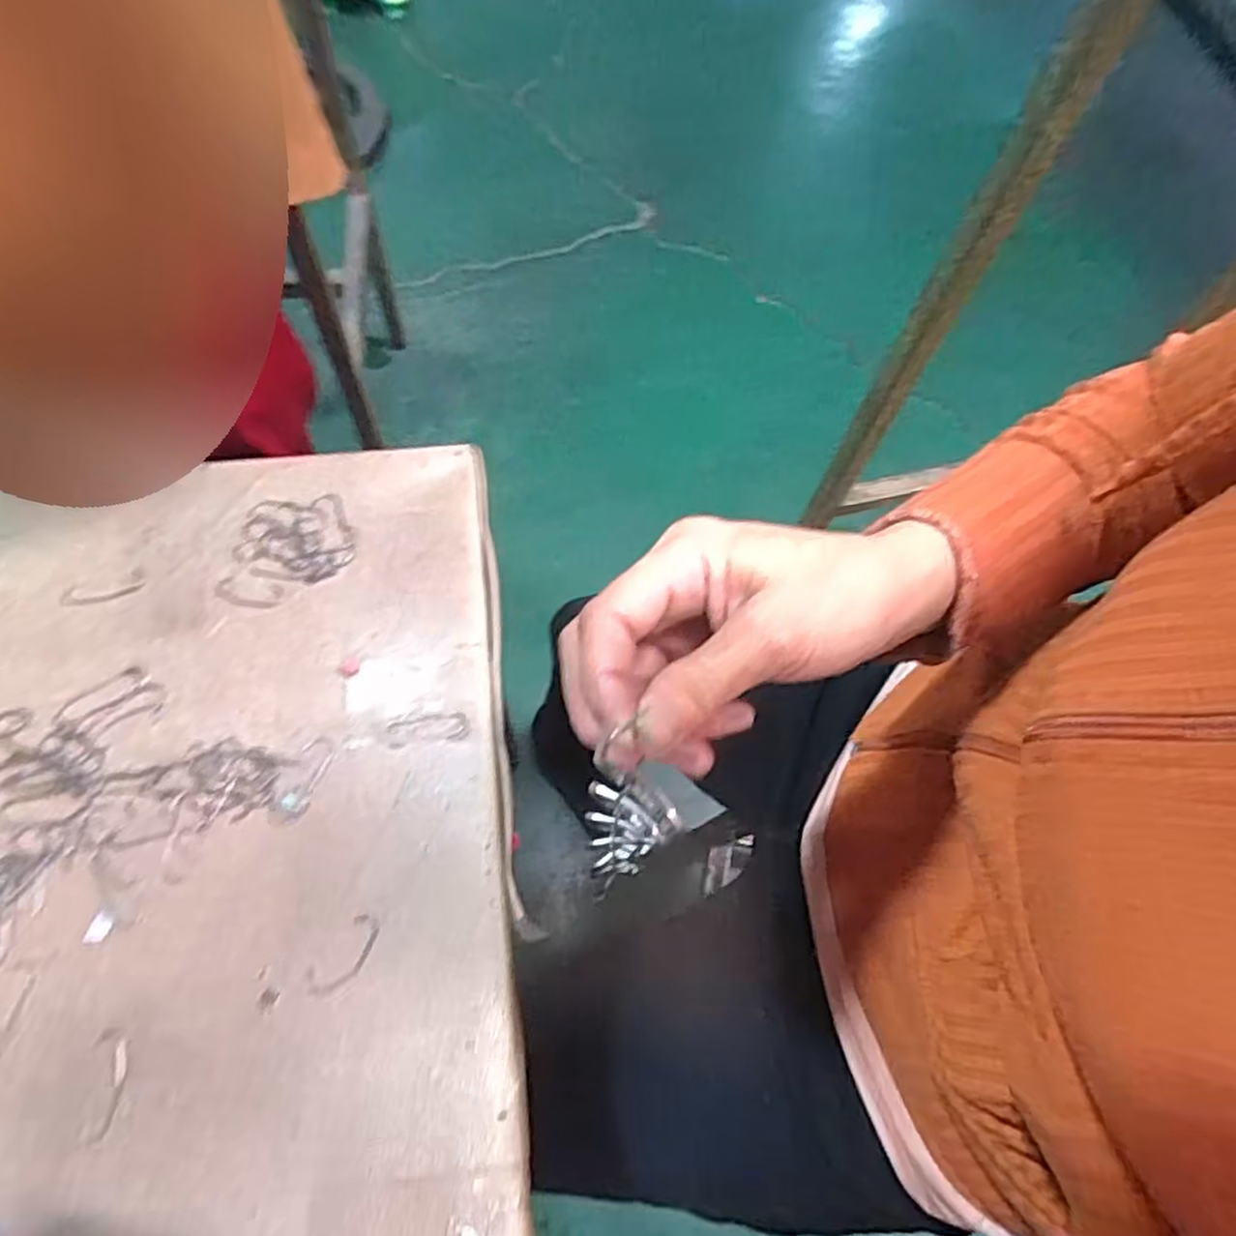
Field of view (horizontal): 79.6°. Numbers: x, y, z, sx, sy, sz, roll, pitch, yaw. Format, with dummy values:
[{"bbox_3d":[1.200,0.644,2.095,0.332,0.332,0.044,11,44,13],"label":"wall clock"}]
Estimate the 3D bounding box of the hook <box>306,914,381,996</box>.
[{"bbox_3d":[-0.124,0.154,0.337,0.018,0.004,0.039,39,71,13],"label":"hook"}]

